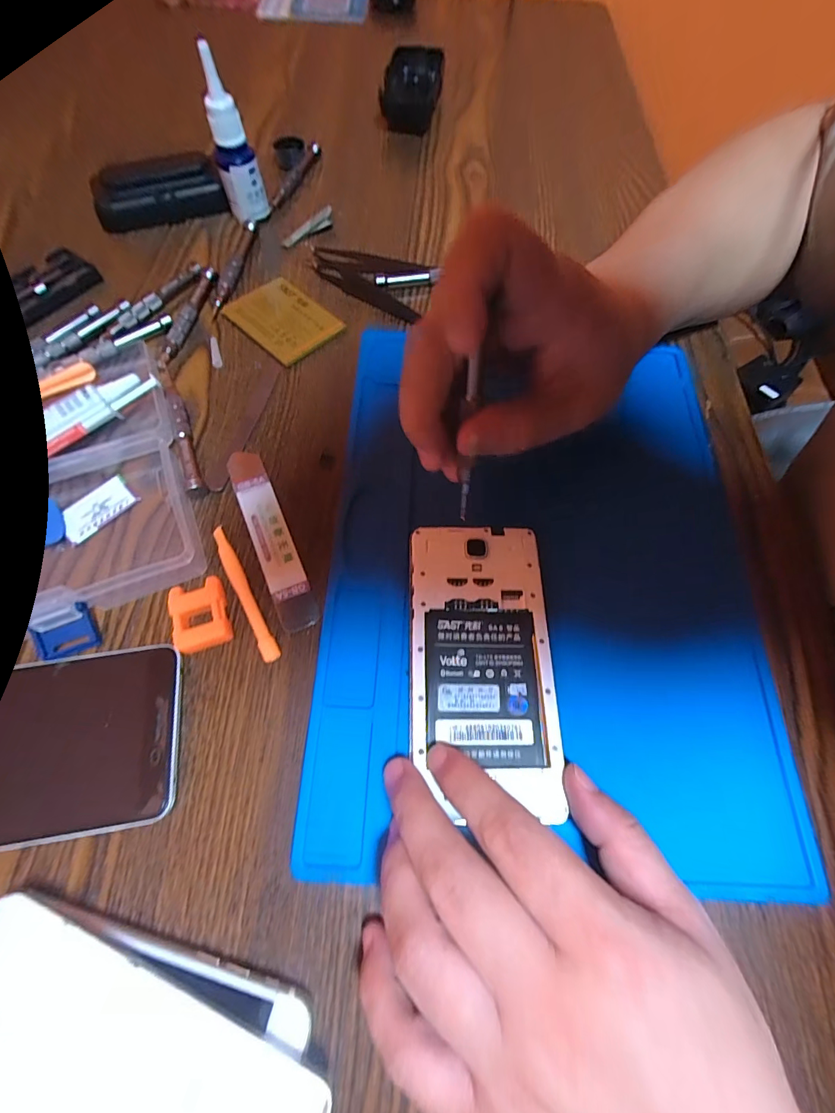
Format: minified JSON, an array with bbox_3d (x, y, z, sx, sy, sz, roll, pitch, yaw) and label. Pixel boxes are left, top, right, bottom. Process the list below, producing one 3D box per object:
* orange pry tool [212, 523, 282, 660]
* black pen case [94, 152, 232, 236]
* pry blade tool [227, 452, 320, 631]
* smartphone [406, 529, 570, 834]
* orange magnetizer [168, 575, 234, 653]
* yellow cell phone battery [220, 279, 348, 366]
[{"bbox_3d":[-0.093,0.019,0.225,0.009,0.006,0.082,-28,71,-13],"label":"orange pry tool"},{"bbox_3d":[-0.207,-0.291,0.338,0.097,0.032,0.025,-20,69,-10],"label":"black pen case"},{"bbox_3d":[-0.084,-0.013,0.240,0.021,0.004,0.116,-22,70,-11],"label":"pry blade tool"},{"bbox_3d":[0.031,0.047,0.211,0.069,0.005,0.135,1,67,-2],"label":"smartphone"},{"bbox_3d":[-0.110,0.030,0.217,0.026,0.013,0.035,-19,69,-10],"label":"orange magnetizer"},{"bbox_3d":[-0.097,-0.173,0.307,0.073,0.006,0.055,41,72,14],"label":"yellow cell phone battery"}]

